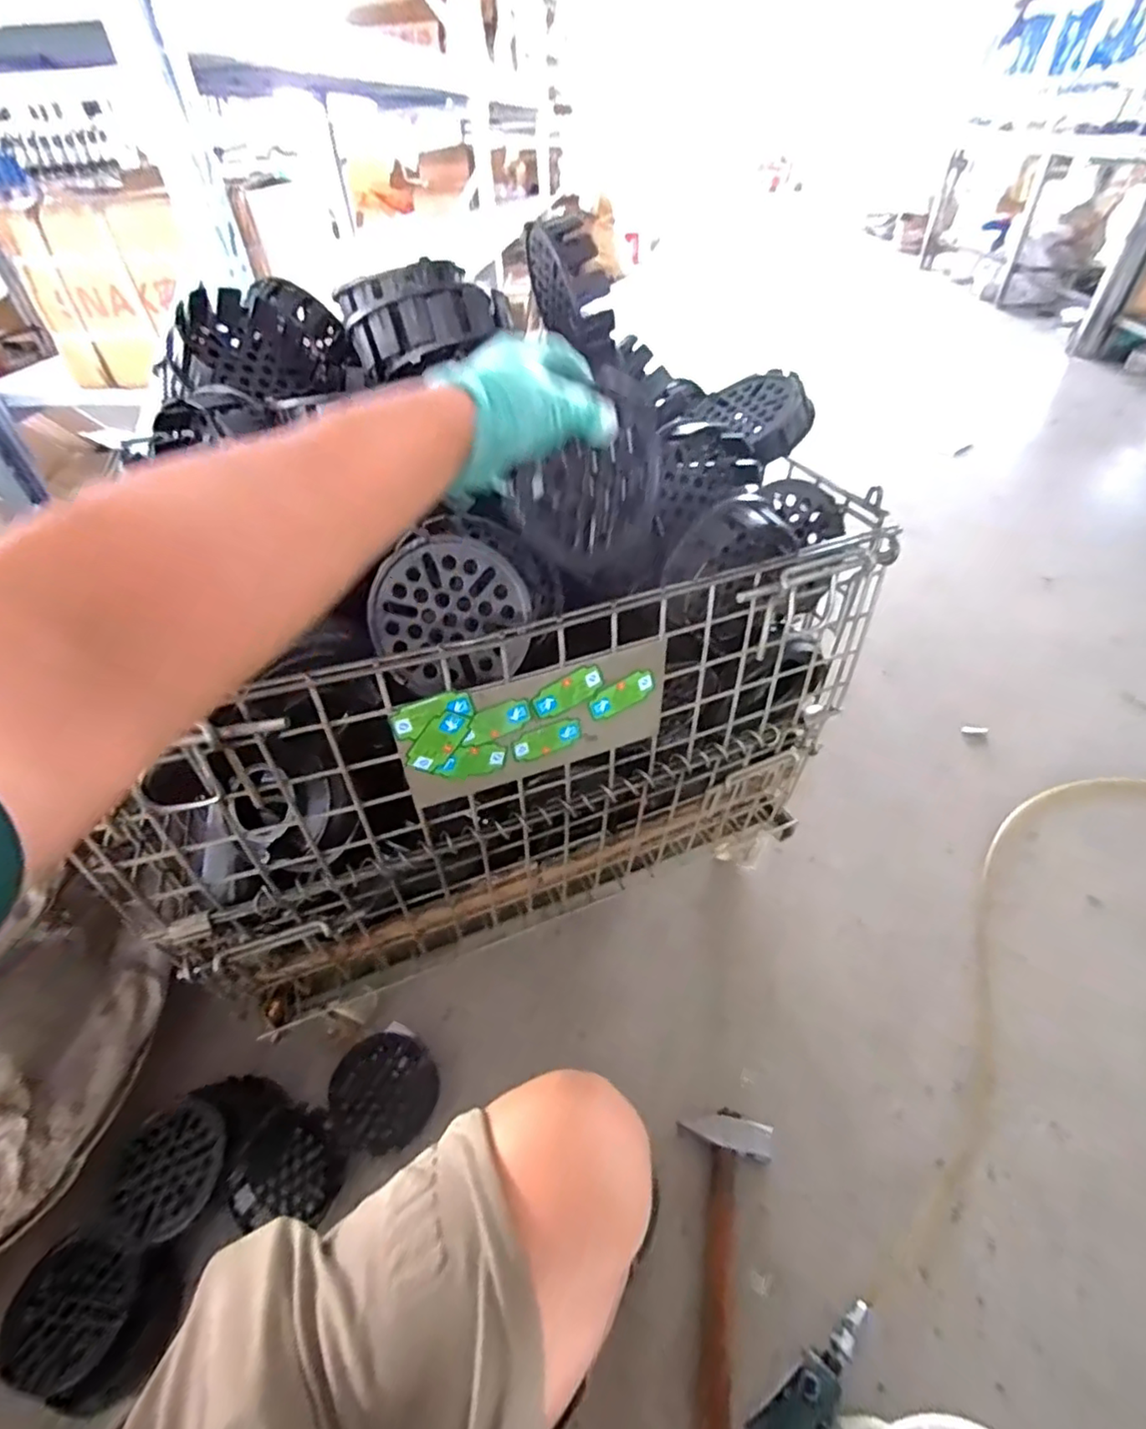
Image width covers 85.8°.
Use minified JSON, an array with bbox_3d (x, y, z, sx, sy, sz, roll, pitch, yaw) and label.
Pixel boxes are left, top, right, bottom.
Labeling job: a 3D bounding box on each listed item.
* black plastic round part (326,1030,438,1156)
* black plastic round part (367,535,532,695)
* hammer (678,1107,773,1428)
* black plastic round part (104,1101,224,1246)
[{"bbox_3d":[-0.247,0.495,0.812,0.132,0.021,0.132,19,44,-19],"label":"black plastic round part"},{"bbox_3d":[-0.106,-0.083,0.521,0.131,0.124,0.019,-8,10,1],"label":"black plastic round part"},{"bbox_3d":[0.163,0.634,0.686,0.108,0.033,0.336,8,45,11],"label":"hammer"},{"bbox_3d":[-0.464,0.525,0.710,0.116,0.027,0.129,23,50,24],"label":"black plastic round part"}]

